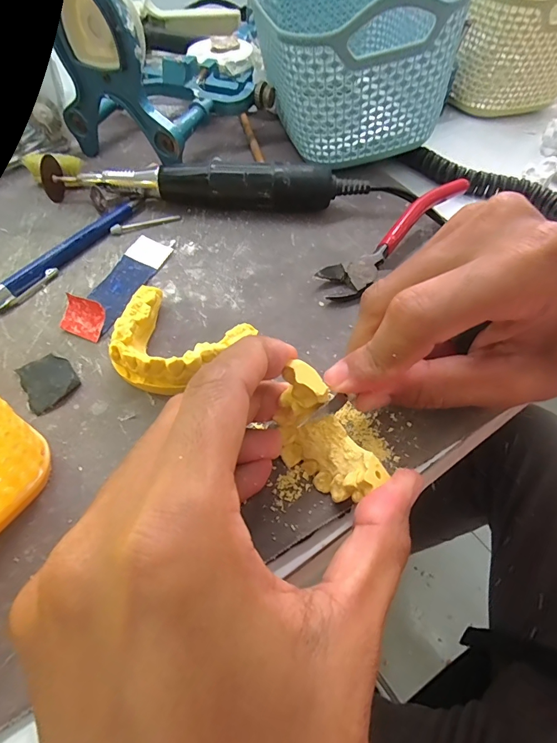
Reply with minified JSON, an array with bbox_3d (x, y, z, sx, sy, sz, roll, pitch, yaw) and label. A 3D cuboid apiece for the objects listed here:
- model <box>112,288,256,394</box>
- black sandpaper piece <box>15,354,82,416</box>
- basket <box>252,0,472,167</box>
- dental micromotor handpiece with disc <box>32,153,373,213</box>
[{"bbox_3d":[-0.049,-0.013,0.175,0.056,0.029,0.048,24,56,14],"label":"model"},{"bbox_3d":[-0.101,0.004,0.172,0.021,0.004,0.028,-31,61,-23],"label":"black sandpaper piece"},{"bbox_3d":[0.049,-0.239,0.288,0.112,0.084,0.174,-4,54,-6],"label":"basket"},{"bbox_3d":[-0.048,-0.118,0.245,0.197,0.026,0.021,4,53,0],"label":"dental micromotor handpiece with disc"}]

